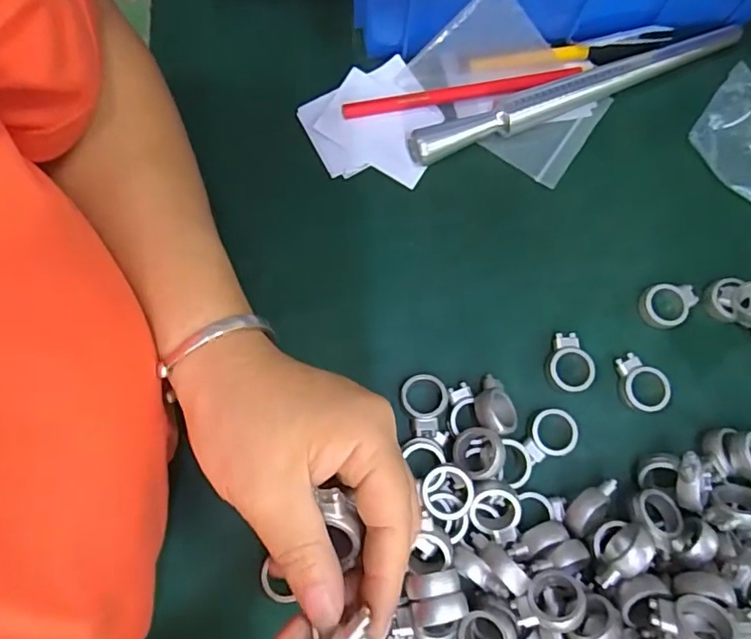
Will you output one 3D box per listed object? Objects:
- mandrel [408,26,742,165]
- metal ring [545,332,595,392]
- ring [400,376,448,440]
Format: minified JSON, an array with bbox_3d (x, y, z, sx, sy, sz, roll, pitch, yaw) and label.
[{"bbox_3d":[0.129,-0.145,0.347,0.231,0.022,0.017,-22,78,-7],"label":"mandrel"},{"bbox_3d":[0.111,0.025,0.314,0.026,0.008,0.033,-6,77,-3],"label":"metal ring"},{"bbox_3d":[0.027,0.047,0.299,0.025,0.008,0.034,2,76,-2],"label":"ring"}]

